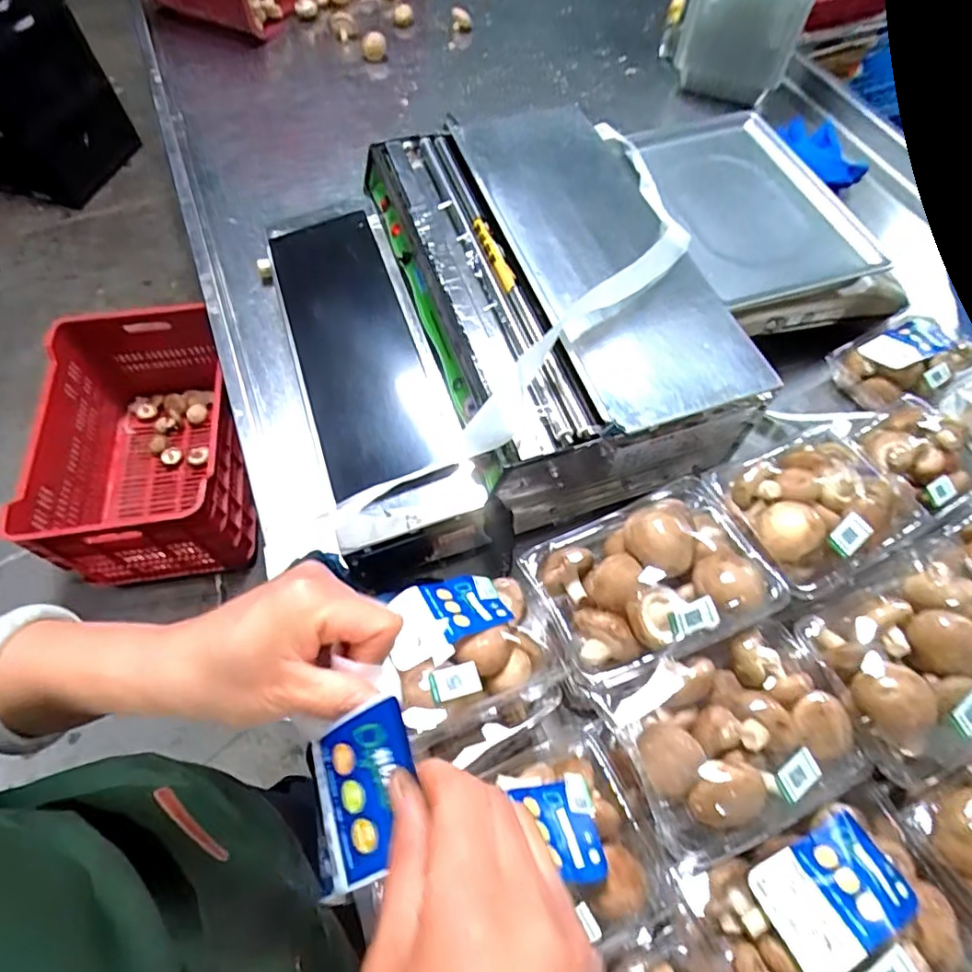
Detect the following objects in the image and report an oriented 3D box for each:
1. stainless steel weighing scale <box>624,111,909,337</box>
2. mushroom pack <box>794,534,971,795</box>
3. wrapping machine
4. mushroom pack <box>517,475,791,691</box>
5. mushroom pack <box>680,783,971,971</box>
[{"bbox_3d":[0.358,-0.362,0.784,0.280,0.072,0.342,-15,63,-6],"label":"stainless steel weighing scale"},{"bbox_3d":[0.327,0.127,0.433,0.156,0.057,0.126,-25,65,-11],"label":"mushroom pack"},{"bbox_3d":[-0.008,-0.200,0.671,0.414,0.158,0.478,-18,63,-7],"label":"wrapping machine"},{"bbox_3d":[0.133,0.070,0.460,0.176,0.060,0.128,-20,64,-9],"label":"mushroom pack"},{"bbox_3d":[0.226,0.278,0.374,0.164,0.060,0.122,-22,64,-10],"label":"mushroom pack"}]

